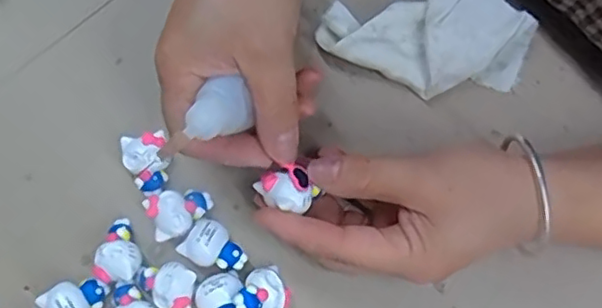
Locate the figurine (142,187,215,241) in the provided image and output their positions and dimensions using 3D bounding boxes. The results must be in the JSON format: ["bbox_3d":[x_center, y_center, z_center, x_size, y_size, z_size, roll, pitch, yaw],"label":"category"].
[{"bbox_3d":[-0.066,0.031,0.337,0.034,0.015,0.025,-25,81,-3],"label":"figurine"}]

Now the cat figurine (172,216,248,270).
[{"bbox_3d":[-0.046,0.052,0.332,0.032,0.019,0.024,38,83,6],"label":"cat figurine"}]

